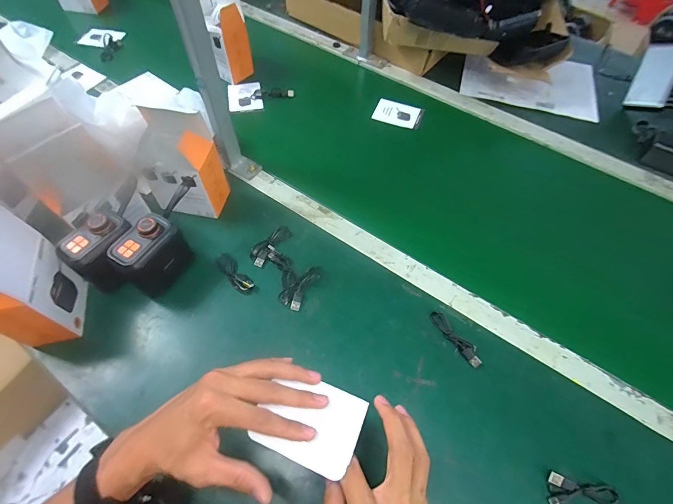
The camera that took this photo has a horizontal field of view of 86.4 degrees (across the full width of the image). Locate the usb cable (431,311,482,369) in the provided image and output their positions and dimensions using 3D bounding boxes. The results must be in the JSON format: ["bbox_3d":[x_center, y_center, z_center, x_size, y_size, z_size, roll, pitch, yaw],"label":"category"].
[{"bbox_3d":[0.168,0.120,0.502,0.020,0.007,0.090,-33,64,-21],"label":"usb cable"}]

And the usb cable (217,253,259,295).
[{"bbox_3d":[-0.151,0.034,0.538,0.026,0.009,0.081,-37,65,-22],"label":"usb cable"}]

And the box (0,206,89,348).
[{"bbox_3d":[-0.376,0.037,0.427,0.059,0.186,0.109,-7,59,-7],"label":"box"}]

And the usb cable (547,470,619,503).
[{"bbox_3d":[0.284,0.278,0.414,0.079,0.015,0.034,5,57,1],"label":"usb cable"}]

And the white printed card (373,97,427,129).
[{"bbox_3d":[0.135,-0.300,0.775,0.100,0.011,0.062,16,73,6],"label":"white printed card"}]

